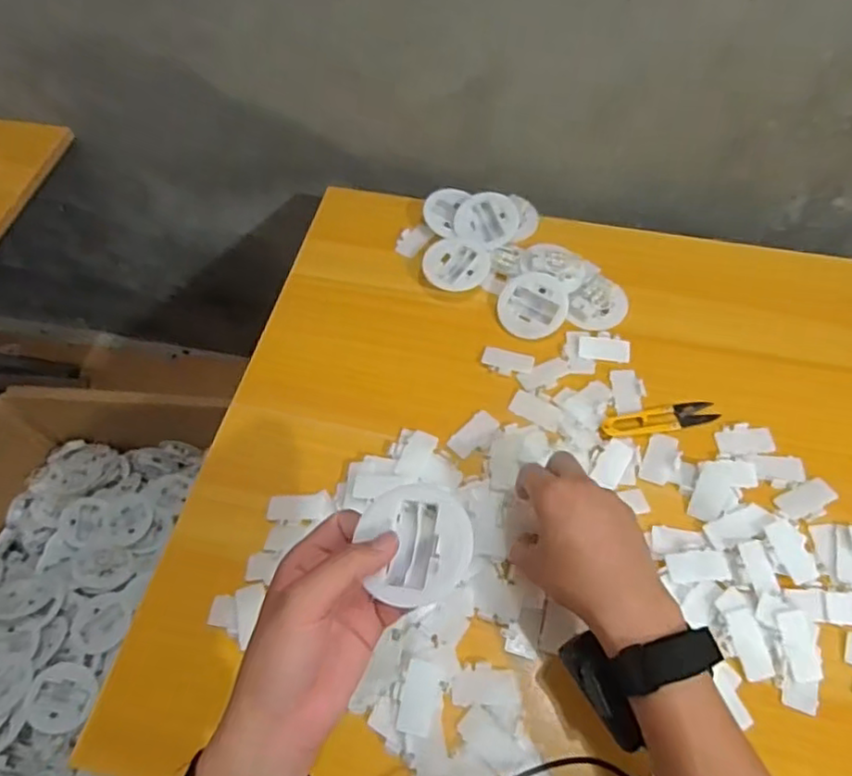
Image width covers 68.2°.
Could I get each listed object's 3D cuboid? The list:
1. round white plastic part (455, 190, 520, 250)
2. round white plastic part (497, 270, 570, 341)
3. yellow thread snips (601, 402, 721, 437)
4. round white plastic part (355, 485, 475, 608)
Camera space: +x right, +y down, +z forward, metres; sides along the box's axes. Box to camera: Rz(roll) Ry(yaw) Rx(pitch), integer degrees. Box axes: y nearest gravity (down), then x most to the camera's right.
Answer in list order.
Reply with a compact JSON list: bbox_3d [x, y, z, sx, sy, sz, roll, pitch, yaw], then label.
[{"bbox_3d":[0.063,-0.178,0.662,0.066,0.013,0.066,-1,60,1],"label":"round white plastic part"},{"bbox_3d":[0.105,-0.081,0.620,0.067,0.006,0.069,-4,73,13],"label":"round white plastic part"},{"bbox_3d":[0.207,0.028,0.559,0.104,0.006,0.025,-13,60,-6],"label":"yellow thread snips"},{"bbox_3d":[-0.005,0.087,0.355,0.061,0.011,0.067,-1,60,1],"label":"round white plastic part"}]

